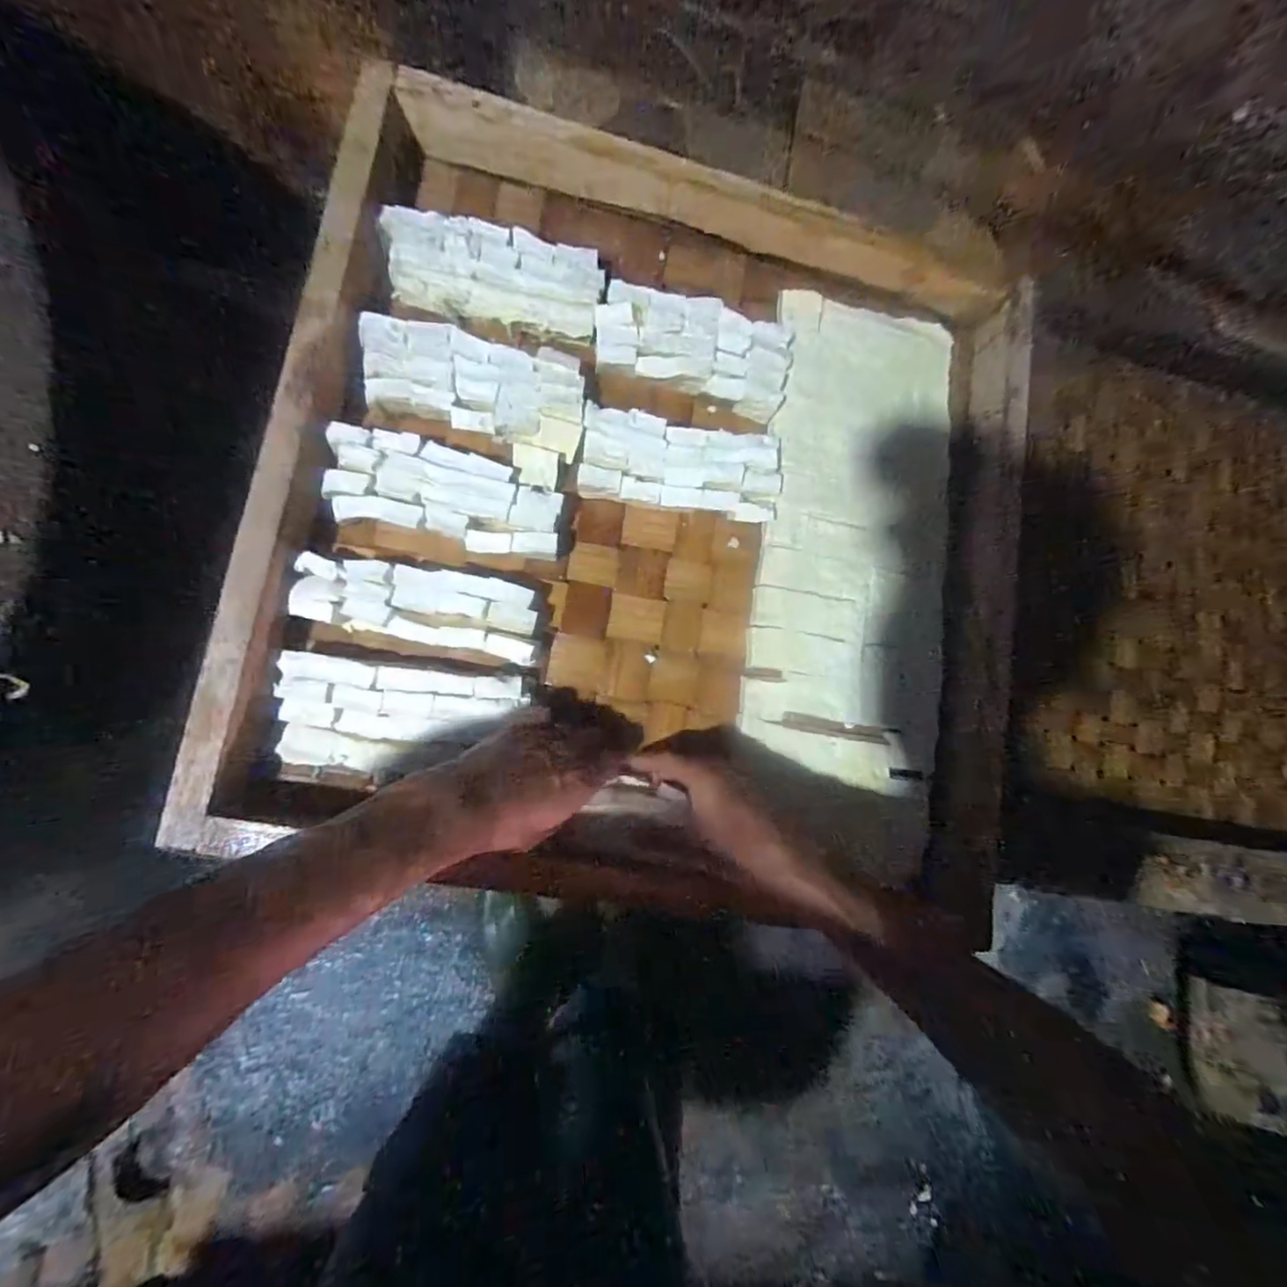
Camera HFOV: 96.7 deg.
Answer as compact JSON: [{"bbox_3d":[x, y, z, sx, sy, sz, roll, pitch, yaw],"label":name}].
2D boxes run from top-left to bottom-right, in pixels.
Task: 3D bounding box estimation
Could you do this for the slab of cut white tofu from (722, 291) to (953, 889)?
[{"bbox_3d":[0.194,-0.073,0.509,0.182,0.012,0.471,8,82,-6],"label":"slab of cut white tofu"}]

